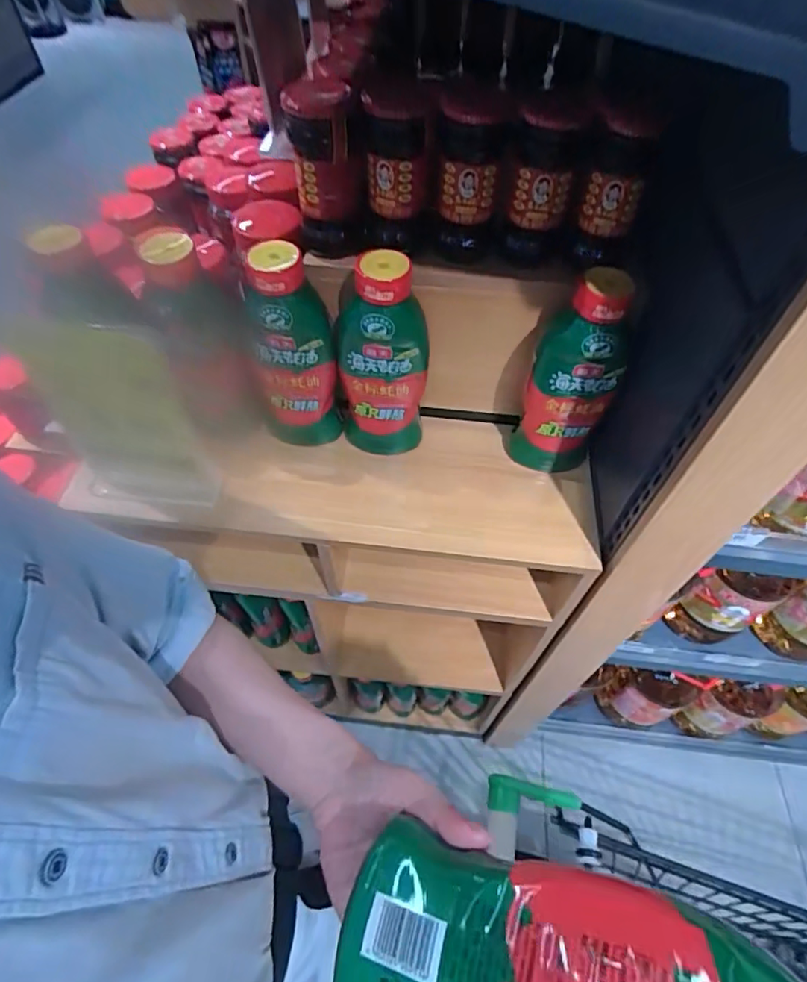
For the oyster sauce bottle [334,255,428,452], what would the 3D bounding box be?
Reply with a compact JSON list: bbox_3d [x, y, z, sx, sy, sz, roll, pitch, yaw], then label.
[{"bbox_3d":[-0.022,-0.141,0.577,0.096,0.240,0.070,6,54,2],"label":"oyster sauce bottle"}]

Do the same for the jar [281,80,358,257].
[{"bbox_3d":[-0.071,-0.298,0.500,0.065,0.135,0.054,0,54,-2],"label":"jar"}]

